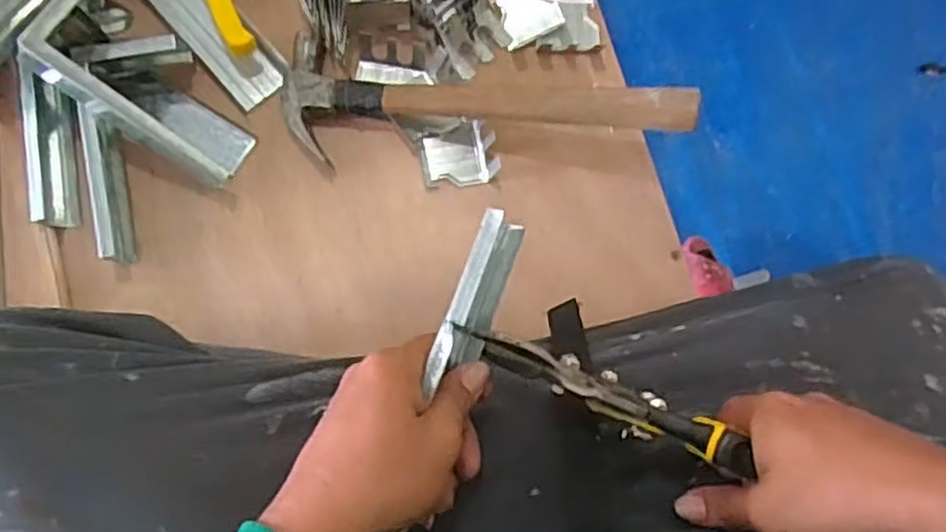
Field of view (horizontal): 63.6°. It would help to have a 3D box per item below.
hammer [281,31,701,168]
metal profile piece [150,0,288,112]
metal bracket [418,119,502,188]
[{"bbox_3d":[0.008,-0.122,0.575,0.307,0.023,0.084,4,82,9],"label":"hammer"},{"bbox_3d":[-0.211,-0.194,0.615,0.048,0.013,0.147,-40,84,-8],"label":"metal profile piece"},{"bbox_3d":[-0.012,-0.089,0.601,0.058,0.018,0.049,-11,80,-4],"label":"metal bracket"}]

